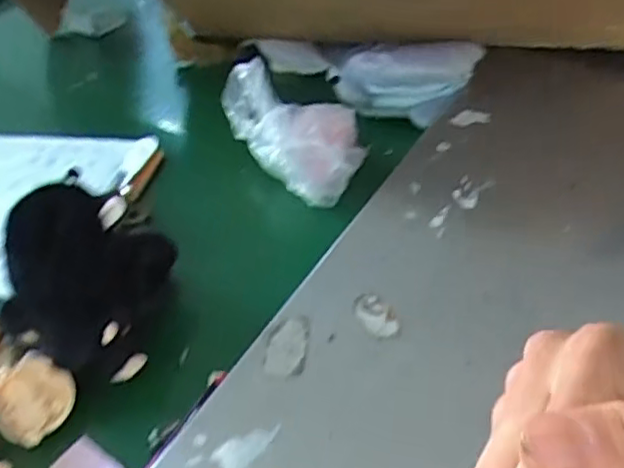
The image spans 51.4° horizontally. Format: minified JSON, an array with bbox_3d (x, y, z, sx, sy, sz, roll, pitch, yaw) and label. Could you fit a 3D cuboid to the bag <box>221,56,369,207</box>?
[{"bbox_3d":[-0.016,-0.096,0.569,0.151,0.055,0.097,41,56,17],"label":"bag"}]

